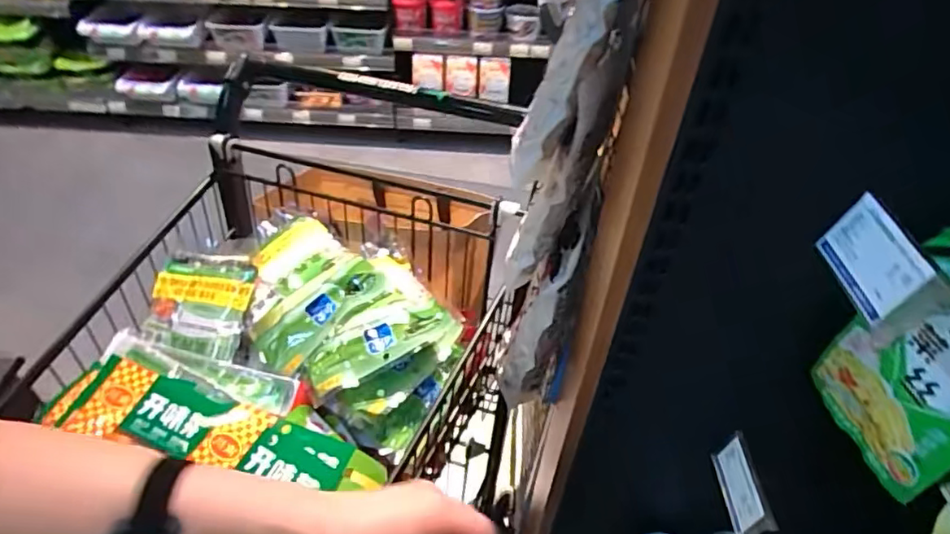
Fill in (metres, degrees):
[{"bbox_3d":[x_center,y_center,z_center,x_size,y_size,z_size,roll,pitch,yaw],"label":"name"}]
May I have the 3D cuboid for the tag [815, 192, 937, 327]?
[{"bbox_3d":[0.213,-0.004,0.311,0.006,0.040,0.065,15,42,-14],"label":"tag"}]

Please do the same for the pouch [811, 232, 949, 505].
[{"bbox_3d":[0.282,0.068,0.367,0.025,0.155,0.100,0,45,-3],"label":"pouch"}]

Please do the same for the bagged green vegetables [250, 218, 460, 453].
[{"bbox_3d":[-0.152,0.063,0.675,0.271,0.093,0.180,29,51,24],"label":"bagged green vegetables"}]

